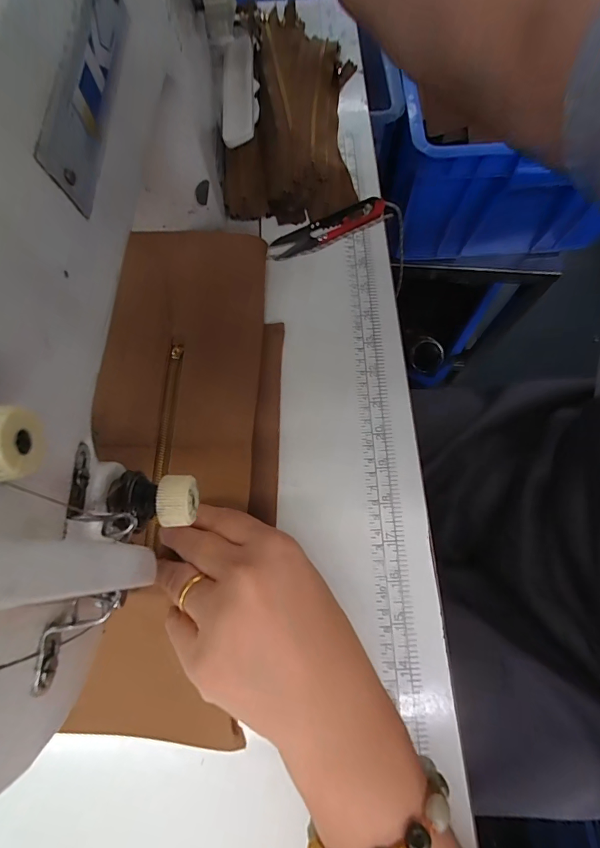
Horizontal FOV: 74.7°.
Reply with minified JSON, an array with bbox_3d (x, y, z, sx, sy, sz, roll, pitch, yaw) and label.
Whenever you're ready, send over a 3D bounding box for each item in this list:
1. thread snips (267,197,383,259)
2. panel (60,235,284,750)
[{"bbox_3d":[0.023,-0.173,0.344,0.107,0.011,0.026,-26,74,-8],"label":"thread snips"},{"bbox_3d":[-0.085,0.015,0.278,0.139,0.032,0.346,1,72,0],"label":"panel"}]

